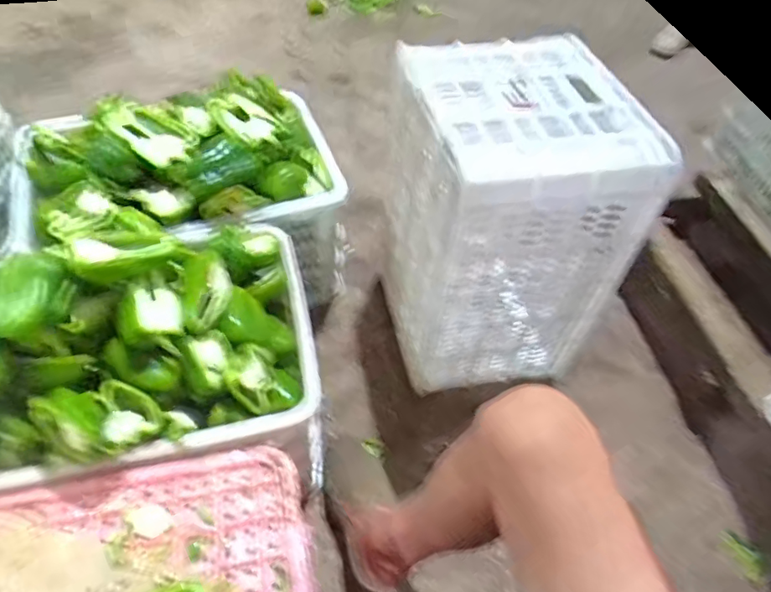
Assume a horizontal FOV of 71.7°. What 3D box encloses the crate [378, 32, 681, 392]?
[{"bbox_3d":[0.182,-0.121,0.911,0.305,0.479,0.364,-9,52,-12],"label":"crate"}]

